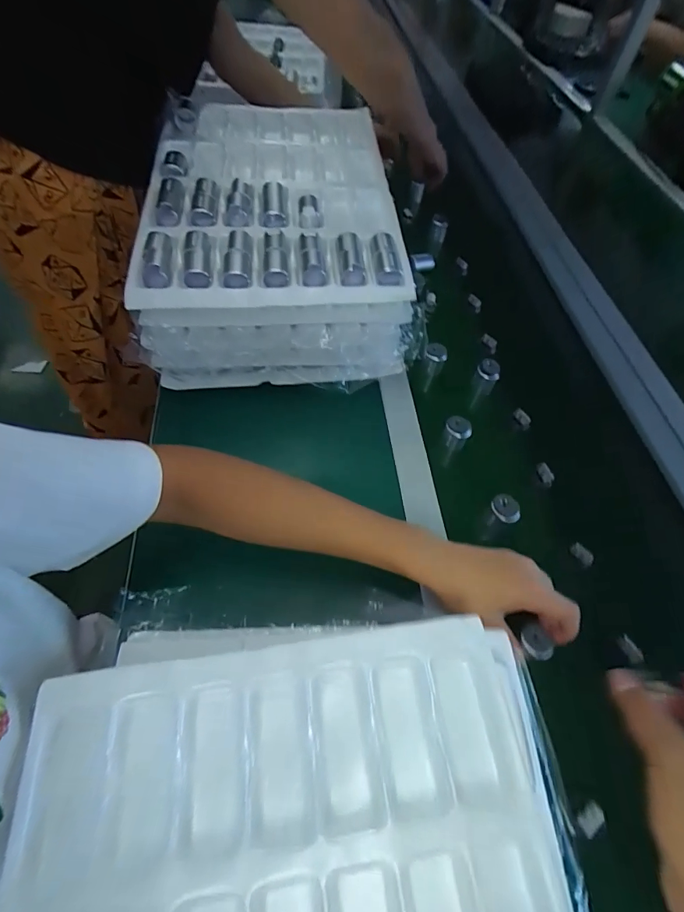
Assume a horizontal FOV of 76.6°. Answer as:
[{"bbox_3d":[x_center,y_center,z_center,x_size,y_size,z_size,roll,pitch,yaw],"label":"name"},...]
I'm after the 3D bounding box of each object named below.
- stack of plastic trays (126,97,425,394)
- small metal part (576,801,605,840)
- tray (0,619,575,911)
[{"bbox_3d":[-0.091,-0.333,0.653,0.338,0.156,0.487,-3,58,-5],"label":"stack of plastic trays"},{"bbox_3d":[0.201,0.293,0.350,0.023,0.006,0.017,-30,64,-20],"label":"small metal part"},{"bbox_3d":[-0.020,0.290,0.226,0.324,0.031,0.360,-5,58,-6],"label":"tray"}]

